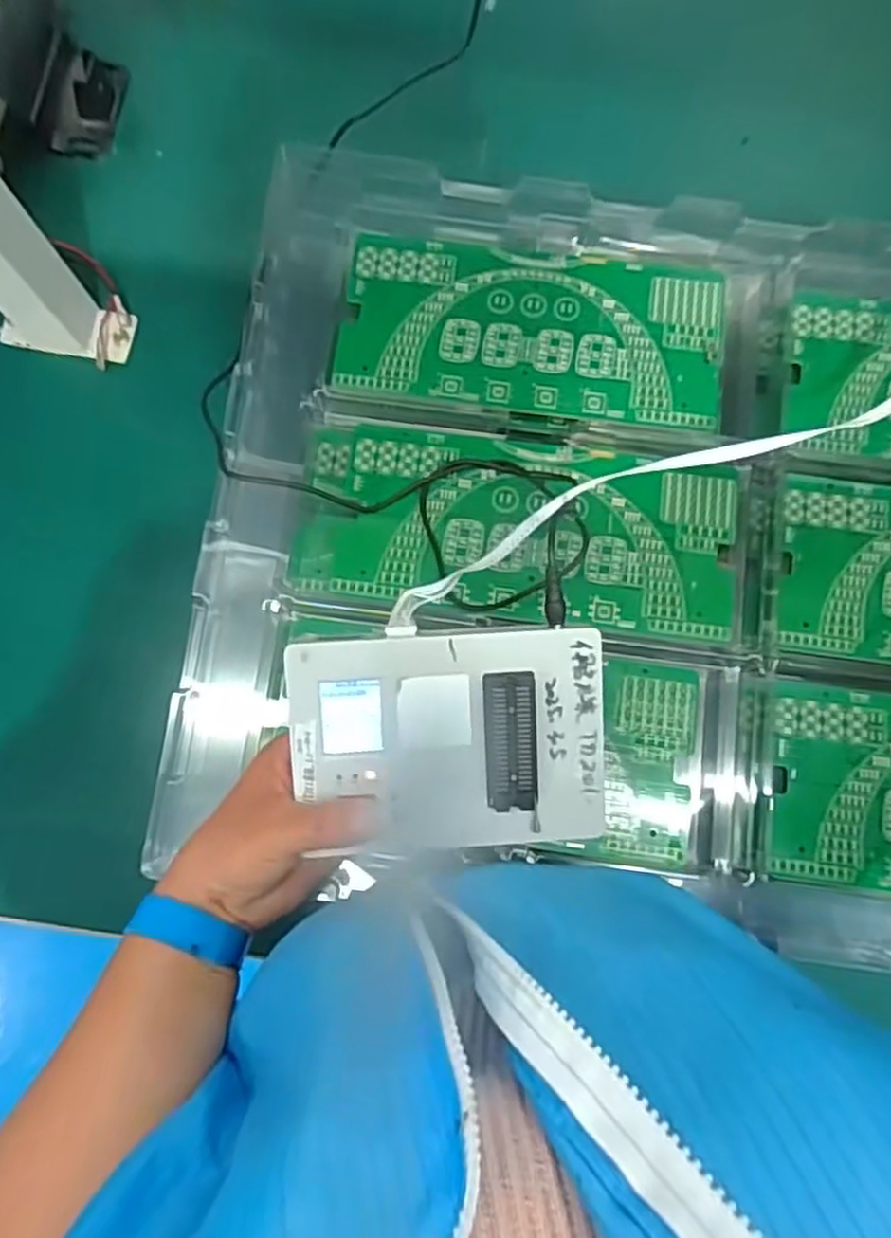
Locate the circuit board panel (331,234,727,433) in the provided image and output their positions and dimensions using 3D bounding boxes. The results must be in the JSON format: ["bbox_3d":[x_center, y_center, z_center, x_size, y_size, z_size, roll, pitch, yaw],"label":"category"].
[{"bbox_3d":[0.056,-0.186,0.476,0.240,0.005,0.106,8,82,2],"label":"circuit board panel"}]

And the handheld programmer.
[{"bbox_3d":[0.002,0.059,0.358,0.148,0.030,0.103,-3,82,1],"label":"handheld programmer"}]

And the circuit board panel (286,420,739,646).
[{"bbox_3d":[0.043,-0.057,0.455,0.268,0.008,0.112,7,82,2],"label":"circuit board panel"}]

